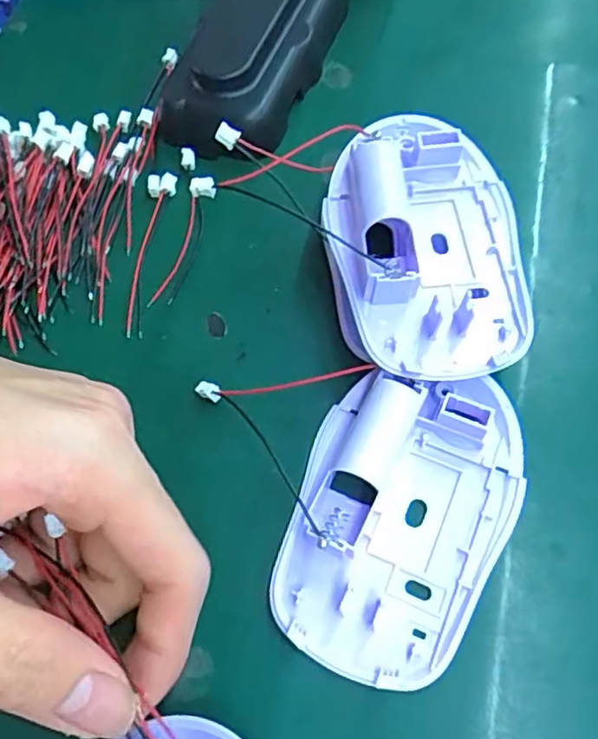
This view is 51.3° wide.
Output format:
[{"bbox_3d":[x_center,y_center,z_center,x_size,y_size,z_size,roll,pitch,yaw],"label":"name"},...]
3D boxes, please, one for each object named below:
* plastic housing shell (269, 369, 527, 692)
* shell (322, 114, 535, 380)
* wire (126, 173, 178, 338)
[{"bbox_3d":[0.030,0.042,0.181,0.060,0.017,0.089,19,68,11],"label":"plastic housing shell"},{"bbox_3d":[0.042,-0.040,0.207,0.061,0.036,0.091,-2,65,1],"label":"shell"},{"bbox_3d":[-0.057,-0.044,0.233,0.011,0.007,0.068,6,66,5],"label":"wire"}]

